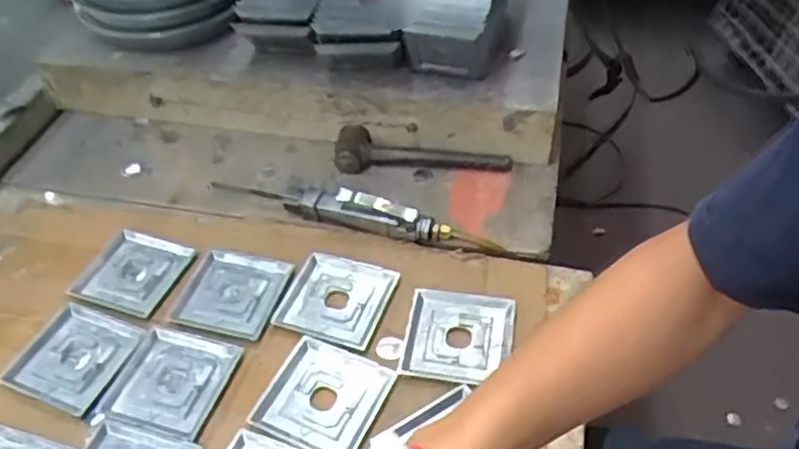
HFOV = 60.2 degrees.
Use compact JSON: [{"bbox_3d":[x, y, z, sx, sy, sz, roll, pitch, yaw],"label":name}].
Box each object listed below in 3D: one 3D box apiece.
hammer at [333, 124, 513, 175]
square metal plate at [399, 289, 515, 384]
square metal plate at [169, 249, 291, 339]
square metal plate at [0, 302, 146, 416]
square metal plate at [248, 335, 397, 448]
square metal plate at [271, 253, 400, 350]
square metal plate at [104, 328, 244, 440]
[{"bbox_3d":[0.023,-0.078,0.756,0.190,0.035,0.049,7,45,12],"label":"hammer"},{"bbox_3d":[0.051,0.095,0.599,0.091,0.010,0.089,7,45,12],"label":"square metal plate"},{"bbox_3d":[-0.156,0.063,0.644,0.090,0.011,0.088,9,46,14],"label":"square metal plate"},{"bbox_3d":[-0.283,0.114,0.604,0.096,0.011,0.091,14,47,19],"label":"square metal plate"},{"bbox_3d":[-0.059,0.136,0.562,0.090,0.006,0.091,16,48,20],"label":"square metal plate"},{"bbox_3d":[-0.057,0.065,0.631,0.092,0.009,0.088,12,47,17],"label":"square metal plate"},{"bbox_3d":[-0.189,0.130,0.581,0.085,0.005,0.091,9,46,14],"label":"square metal plate"}]

